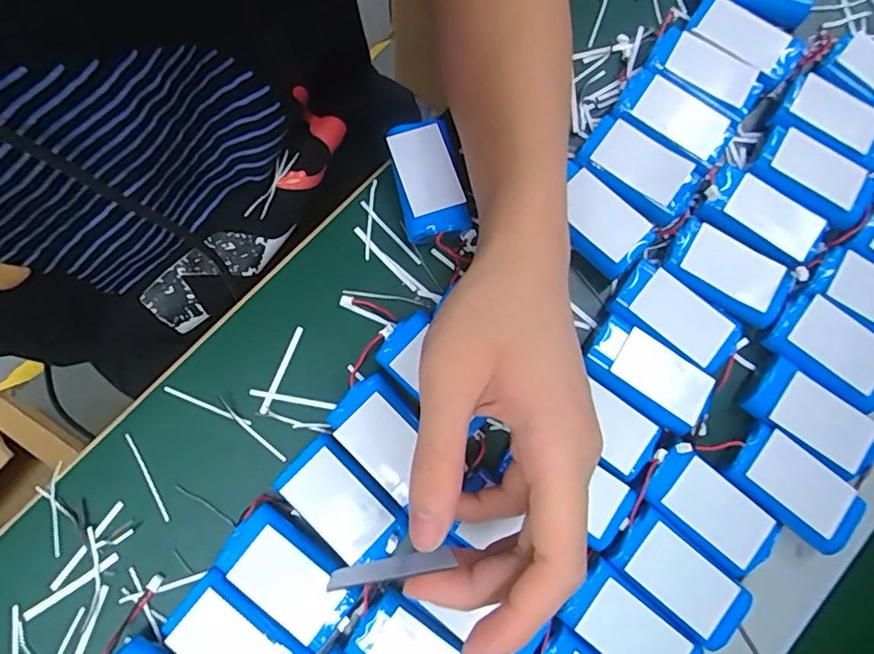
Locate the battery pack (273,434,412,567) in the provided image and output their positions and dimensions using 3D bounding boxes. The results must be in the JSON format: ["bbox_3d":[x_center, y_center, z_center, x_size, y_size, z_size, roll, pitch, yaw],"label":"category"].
[{"bbox_3d":[-0.047,0.089,0.279,0.036,0.018,0.064,-44,80,-9],"label":"battery pack"}]

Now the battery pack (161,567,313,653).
[{"bbox_3d":[-0.094,0.152,0.266,0.067,0.016,0.037,36,80,8],"label":"battery pack"}]

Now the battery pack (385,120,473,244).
[{"bbox_3d":[-0.005,-0.082,0.316,0.035,0.024,0.067,-13,77,-2],"label":"battery pack"}]

